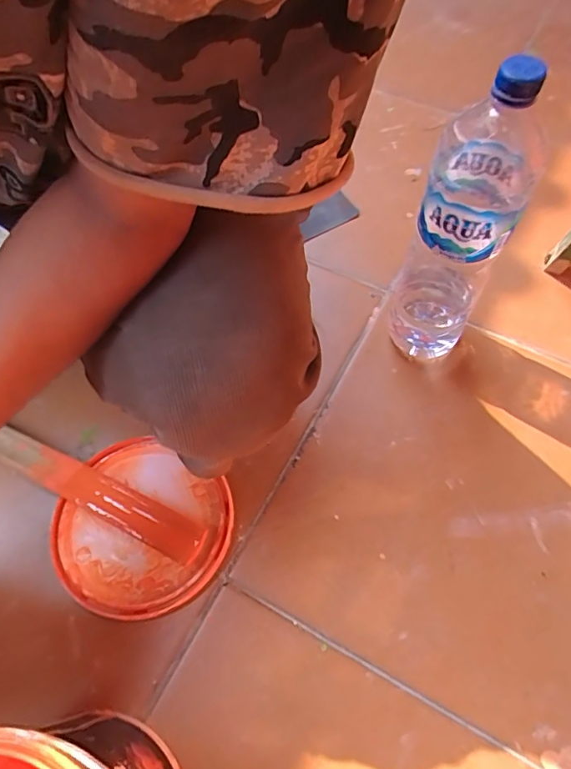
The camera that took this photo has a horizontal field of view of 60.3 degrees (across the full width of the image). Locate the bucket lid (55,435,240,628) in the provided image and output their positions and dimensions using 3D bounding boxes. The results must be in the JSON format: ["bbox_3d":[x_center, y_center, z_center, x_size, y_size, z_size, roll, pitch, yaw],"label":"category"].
[{"bbox_3d":[-0.140,0.141,0.482,0.164,0.022,0.159,1,62,-1],"label":"bucket lid"}]

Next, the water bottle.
[{"bbox_3d":[0.168,-0.141,0.474,0.092,0.306,0.100,23,64,10],"label":"water bottle"}]

